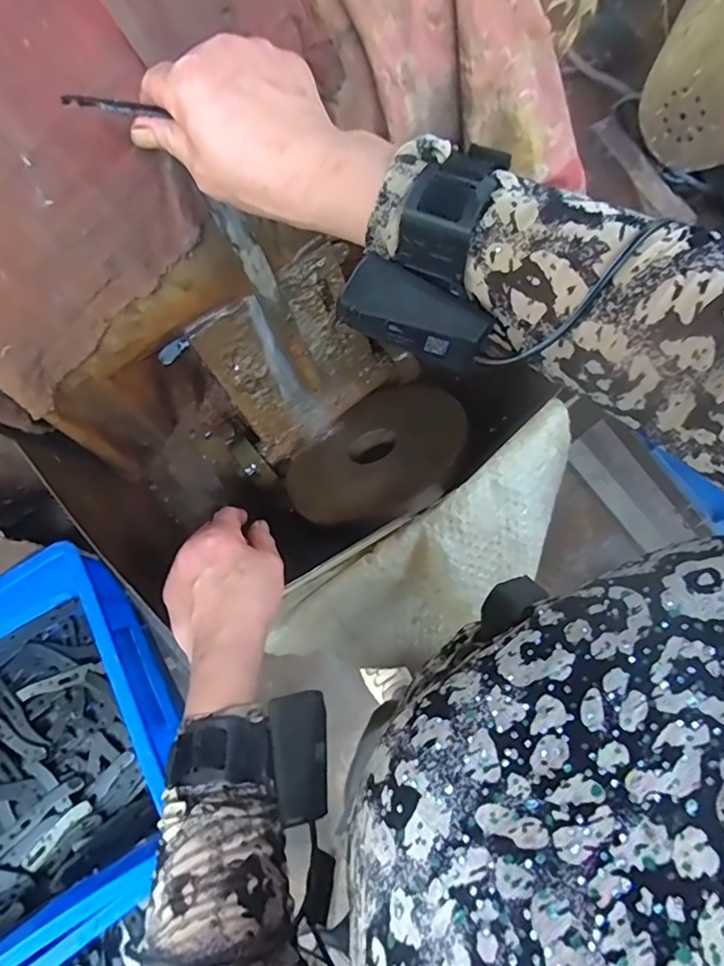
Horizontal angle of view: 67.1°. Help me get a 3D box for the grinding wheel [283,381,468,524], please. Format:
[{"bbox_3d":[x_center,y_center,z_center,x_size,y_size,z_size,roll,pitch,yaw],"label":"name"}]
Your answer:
[{"bbox_3d":[0.012,-0.026,0.546,0.189,0.022,0.159,-36,36,7],"label":"grinding wheel"}]

